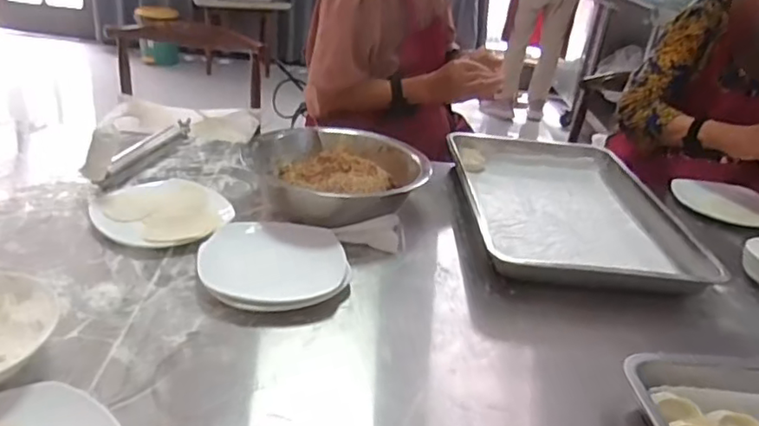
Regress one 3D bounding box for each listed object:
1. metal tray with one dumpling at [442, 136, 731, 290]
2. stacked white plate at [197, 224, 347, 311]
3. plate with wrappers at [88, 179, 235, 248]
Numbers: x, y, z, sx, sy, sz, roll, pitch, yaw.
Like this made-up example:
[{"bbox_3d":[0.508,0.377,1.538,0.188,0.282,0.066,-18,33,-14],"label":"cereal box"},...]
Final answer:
[{"bbox_3d":[0.304,-0.018,1.012,0.340,0.052,0.523,4,28,-6],"label":"metal tray with one dumpling"},{"bbox_3d":[-0.134,0.065,0.762,0.178,0.034,0.157,0,29,-13],"label":"stacked white plate"},{"bbox_3d":[-0.311,0.000,0.854,0.166,0.022,0.173,6,28,-3],"label":"plate with wrappers"}]

